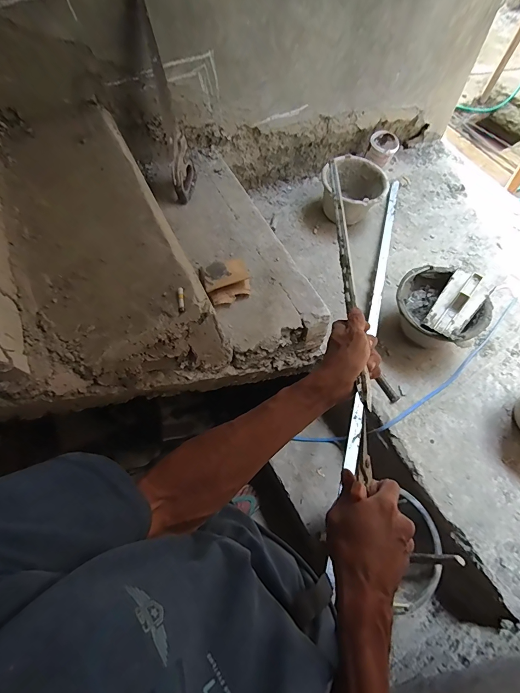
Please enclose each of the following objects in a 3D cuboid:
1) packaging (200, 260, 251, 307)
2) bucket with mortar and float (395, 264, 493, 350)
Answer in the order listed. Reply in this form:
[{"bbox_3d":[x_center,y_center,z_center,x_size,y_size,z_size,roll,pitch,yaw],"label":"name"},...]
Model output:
[{"bbox_3d":[-0.091,-0.182,0.911,0.123,0.047,0.141,-16,64,-5],"label":"packaging"},{"bbox_3d":[0.537,-0.106,1.058,0.240,0.234,0.236,-1,64,3],"label":"bucket with mortar and float"}]

